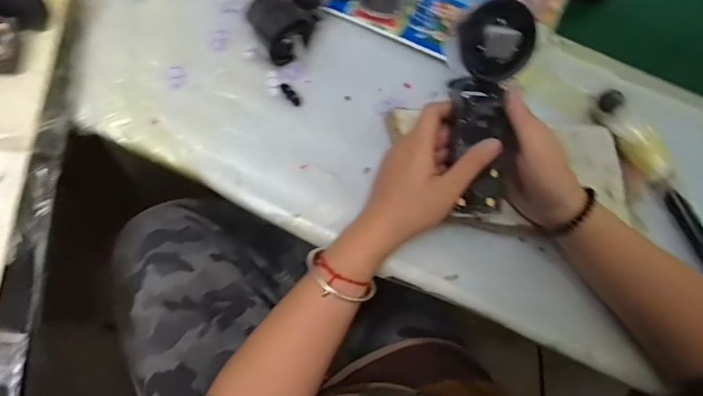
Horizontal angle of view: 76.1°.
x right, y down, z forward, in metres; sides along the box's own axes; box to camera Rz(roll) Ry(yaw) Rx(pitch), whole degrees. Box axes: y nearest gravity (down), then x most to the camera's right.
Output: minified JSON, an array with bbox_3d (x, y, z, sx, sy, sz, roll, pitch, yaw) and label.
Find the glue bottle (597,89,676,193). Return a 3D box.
[{"bbox_3d":[0.274,-0.057,0.430,0.025,0.031,0.105,-26,81,-16],"label":"glue bottle"}]

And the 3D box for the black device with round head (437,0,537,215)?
[{"bbox_3d":[0.108,-0.067,0.357,0.051,0.160,0.042,-7,25,-7],"label":"black device with round head"}]

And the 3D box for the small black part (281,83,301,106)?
[{"bbox_3d":[-0.059,-0.101,0.440,0.010,0.005,0.028,-32,74,-19],"label":"small black part"}]

